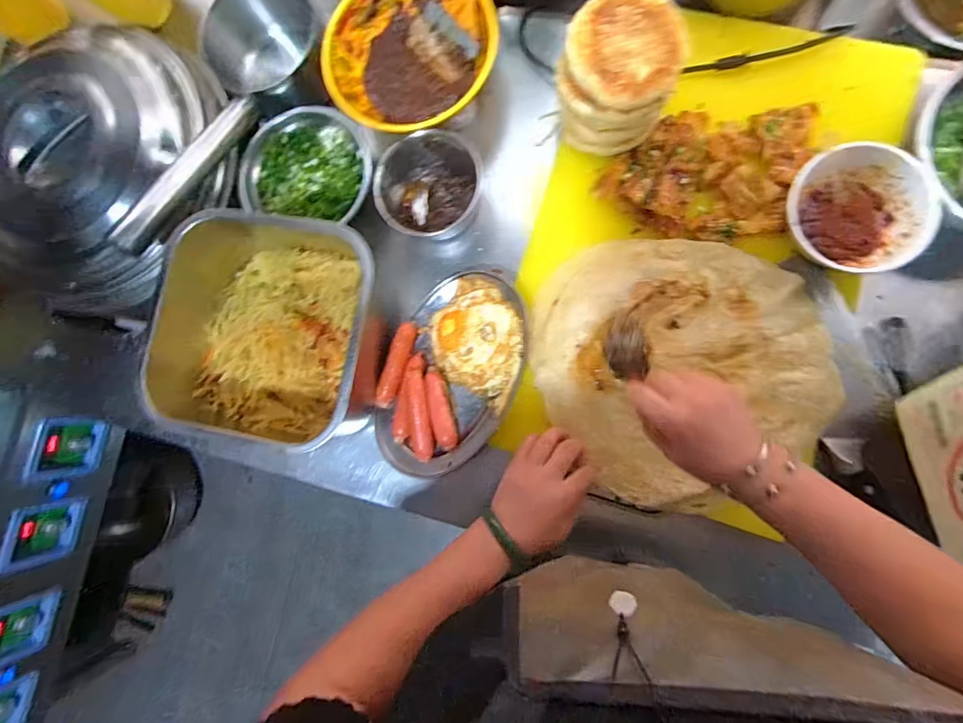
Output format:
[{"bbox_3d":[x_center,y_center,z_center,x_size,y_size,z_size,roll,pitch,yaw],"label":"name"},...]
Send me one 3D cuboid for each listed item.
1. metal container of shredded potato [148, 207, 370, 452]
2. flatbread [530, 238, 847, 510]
[{"bbox_3d":[-0.231,-0.043,0.538,0.249,0.115,0.255,7,86,8],"label":"metal container of shredded potato"},{"bbox_3d":[0.213,0.008,0.515,0.301,0.020,0.277,0,87,9],"label":"flatbread"}]

